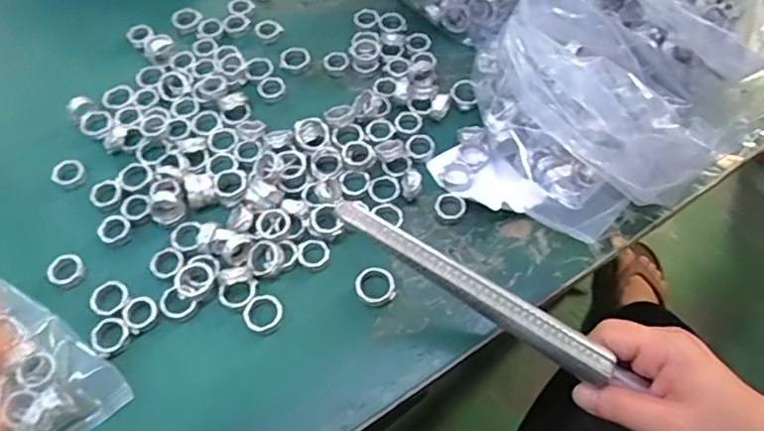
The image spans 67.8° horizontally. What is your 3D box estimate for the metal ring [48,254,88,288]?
[{"bbox_3d":[-0.204,0.036,0.369,0.022,0.009,0.021,0,60,0],"label":"metal ring"}]

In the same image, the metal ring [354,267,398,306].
[{"bbox_3d":[-0.004,0.045,0.358,0.024,0.004,0.025,-38,77,-10],"label":"metal ring"}]

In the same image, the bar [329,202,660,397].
[{"bbox_3d":[0.063,0.049,0.311,0.200,0.011,0.018,32,60,-12],"label":"bar"}]

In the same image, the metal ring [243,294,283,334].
[{"bbox_3d":[-0.073,0.060,0.350,0.023,0.008,0.022,0,60,0],"label":"metal ring"}]

